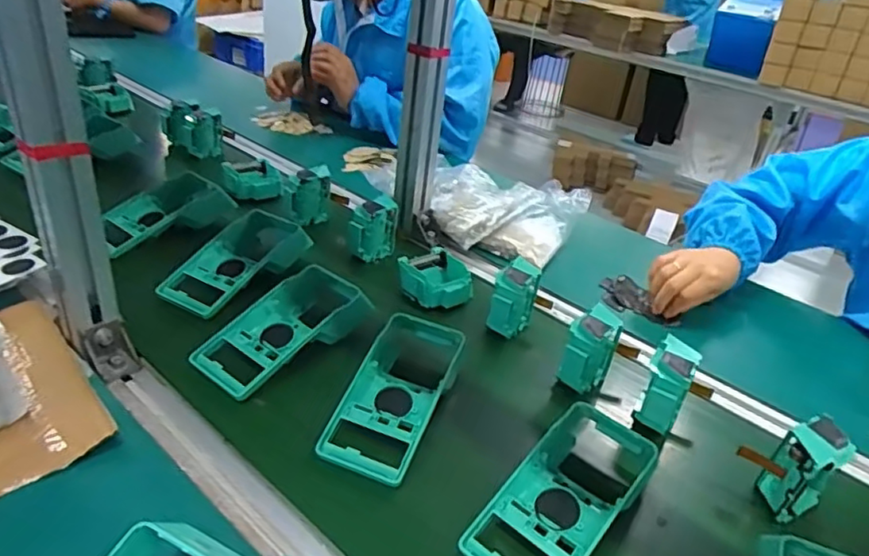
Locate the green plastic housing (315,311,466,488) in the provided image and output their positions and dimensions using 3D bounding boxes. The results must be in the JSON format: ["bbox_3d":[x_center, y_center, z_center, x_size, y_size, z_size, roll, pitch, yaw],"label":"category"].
[{"bbox_3d":[-0.028,0.100,0.575,0.091,0.048,0.200,17,32,15],"label":"green plastic housing"}]

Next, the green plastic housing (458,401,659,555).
[{"bbox_3d":[0.107,0.173,0.481,0.085,0.052,0.183,29,37,31],"label":"green plastic housing"}]

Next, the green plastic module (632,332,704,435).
[{"bbox_3d":[0.230,0.114,0.604,0.043,0.081,0.076,23,34,24],"label":"green plastic module"}]

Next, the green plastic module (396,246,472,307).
[{"bbox_3d":[0.002,0.000,0.756,0.079,0.035,0.080,-22,42,-39],"label":"green plastic module"}]

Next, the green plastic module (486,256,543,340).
[{"bbox_3d":[0.094,0.022,0.707,0.043,0.070,0.080,16,32,13],"label":"green plastic module"}]

